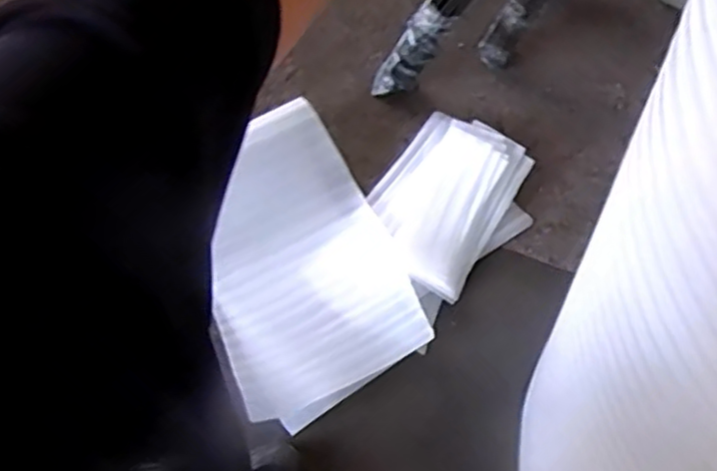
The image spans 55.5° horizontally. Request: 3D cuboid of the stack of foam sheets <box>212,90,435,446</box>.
[{"bbox_3d":[-0.135,0.049,1.455,0.403,0.072,0.617,-24,74,-9],"label":"stack of foam sheets"}]

